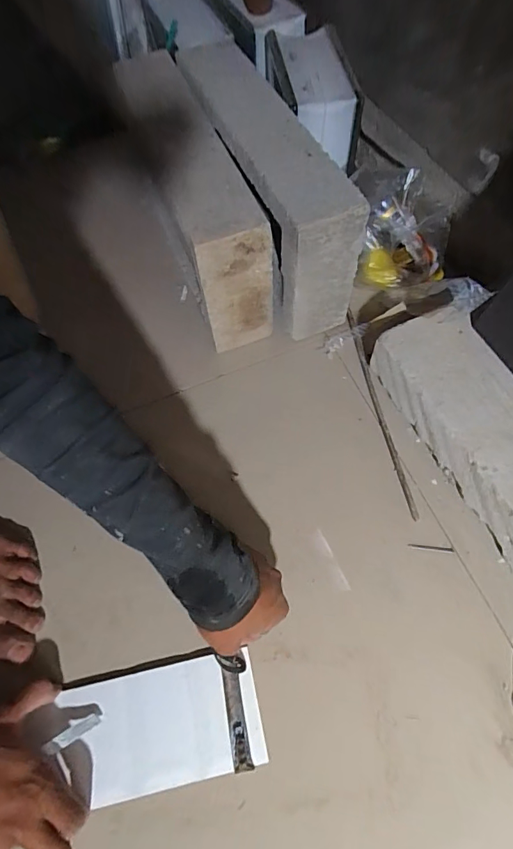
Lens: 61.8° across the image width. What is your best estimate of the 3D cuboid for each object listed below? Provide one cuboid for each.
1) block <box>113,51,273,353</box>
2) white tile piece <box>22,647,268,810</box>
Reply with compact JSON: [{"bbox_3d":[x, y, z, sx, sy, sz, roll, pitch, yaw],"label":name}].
[{"bbox_3d":[-0.085,-0.293,0.599,0.088,0.208,0.349,-21,65,-8],"label":"block"},{"bbox_3d":[-0.102,0.289,0.406,0.208,0.013,0.098,-11,64,-3],"label":"white tile piece"}]

